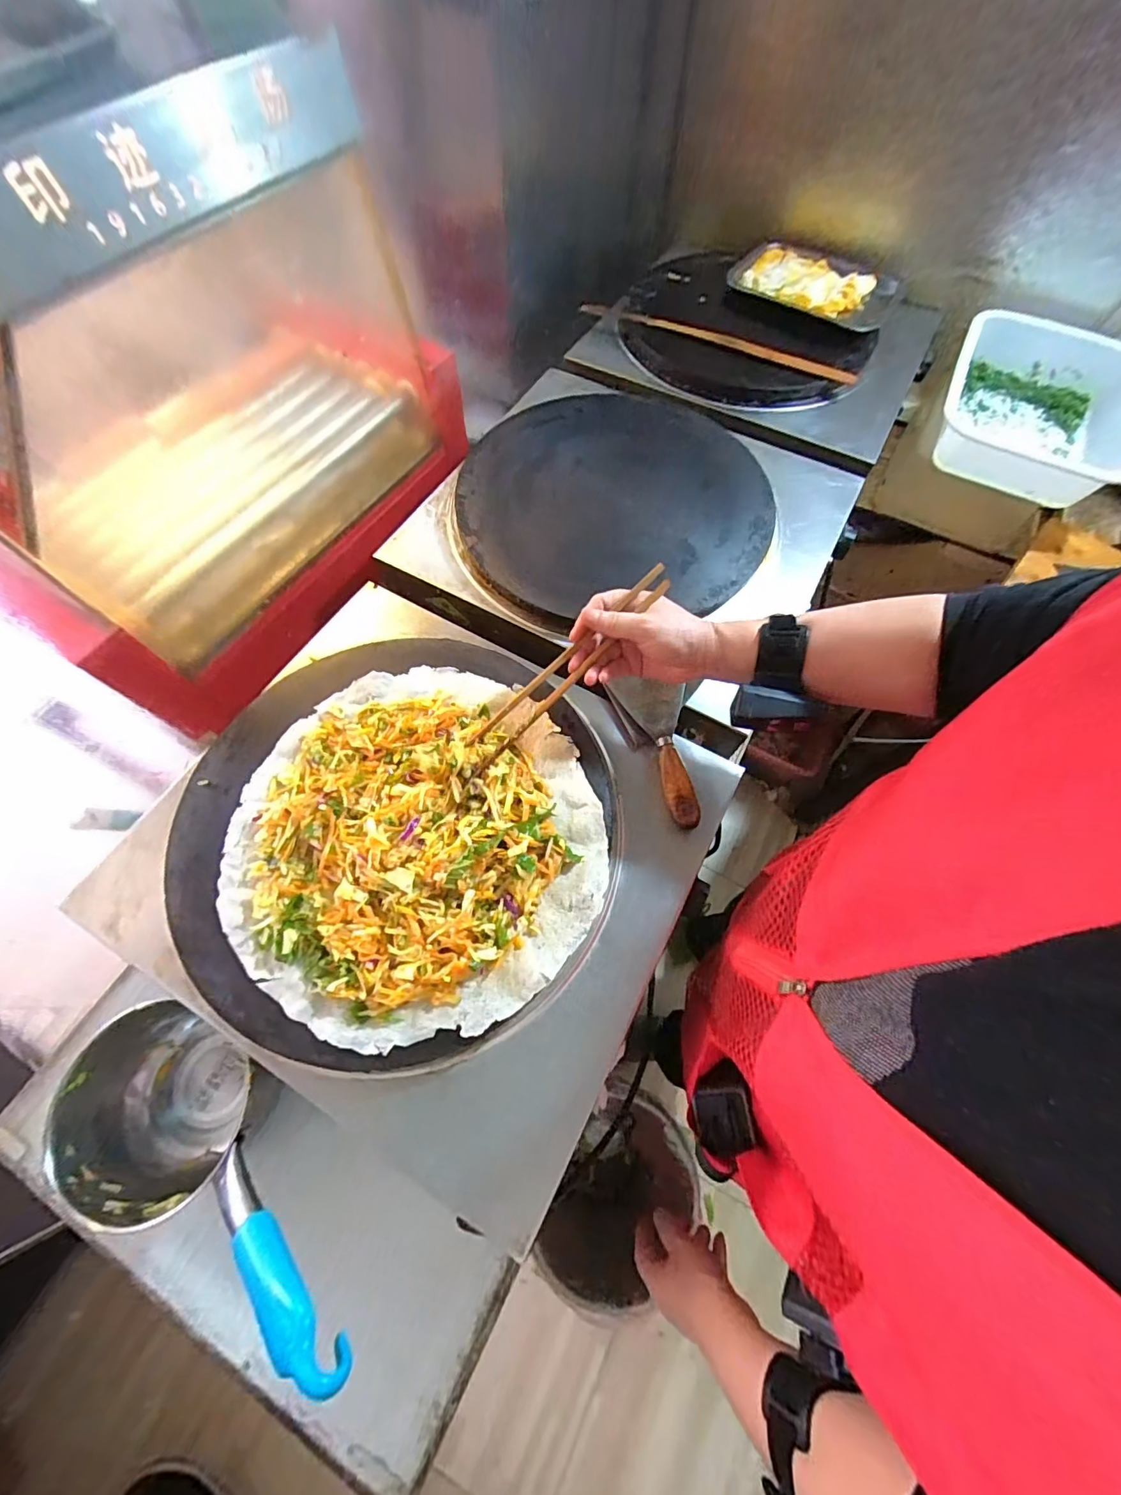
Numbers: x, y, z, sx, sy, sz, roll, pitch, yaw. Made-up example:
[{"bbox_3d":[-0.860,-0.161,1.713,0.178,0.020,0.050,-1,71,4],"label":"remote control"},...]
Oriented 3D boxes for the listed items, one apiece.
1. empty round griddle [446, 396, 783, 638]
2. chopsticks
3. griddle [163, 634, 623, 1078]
[{"bbox_3d":[0.066,-0.325,0.623,0.381,0.036,0.372,0,67,0],"label":"empty round griddle"},{"bbox_3d":[0.002,-0.072,0.448,0.249,0.018,0.035,-45,77,4],"label":"chopsticks"},{"bbox_3d":[-0.145,0.066,0.447,0.389,0.053,0.373,0,67,0],"label":"griddle"}]

